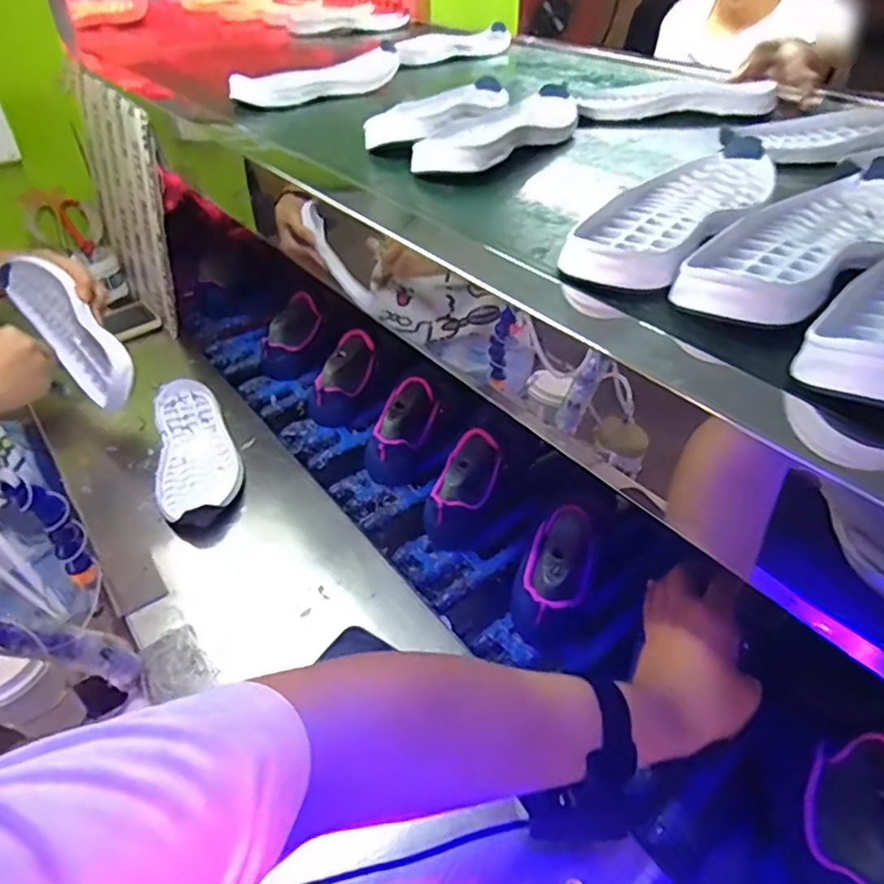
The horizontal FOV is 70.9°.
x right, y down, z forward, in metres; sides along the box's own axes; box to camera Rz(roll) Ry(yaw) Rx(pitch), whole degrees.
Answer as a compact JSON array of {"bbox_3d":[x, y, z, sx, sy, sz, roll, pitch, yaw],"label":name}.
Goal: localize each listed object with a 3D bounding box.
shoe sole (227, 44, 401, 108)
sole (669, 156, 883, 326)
[{"bbox_3d":[-0.163,-0.501,0.847,0.252,0.035,0.103,-29,48,-20],"label":"shoe sole"},{"bbox_3d":[0.257,-0.145,0.428,0.097,0.033,0.254,29,55,31],"label":"sole"}]

